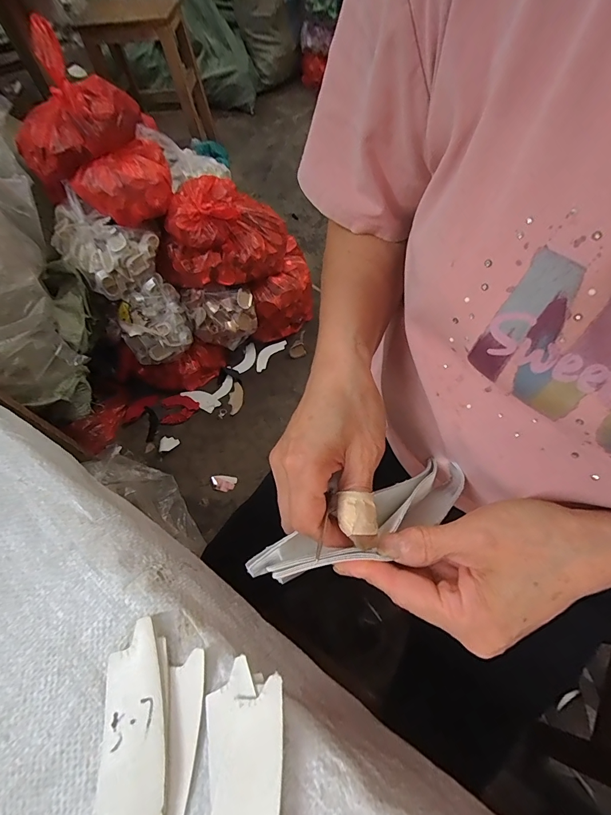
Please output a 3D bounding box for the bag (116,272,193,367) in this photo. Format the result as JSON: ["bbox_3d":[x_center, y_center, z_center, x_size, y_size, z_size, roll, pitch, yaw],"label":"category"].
[{"bbox_3d":[-0.394,-0.226,0.970,0.185,0.137,0.143,-38,68,-16],"label":"bag"}]

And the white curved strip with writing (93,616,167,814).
[{"bbox_3d":[-0.091,0.196,0.181,0.041,0.004,0.152,-1,63,5],"label":"white curved strip with writing"}]

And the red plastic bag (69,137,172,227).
[{"bbox_3d":[-0.407,-0.525,0.861,0.226,0.108,0.140,-36,67,-15],"label":"red plastic bag"}]

